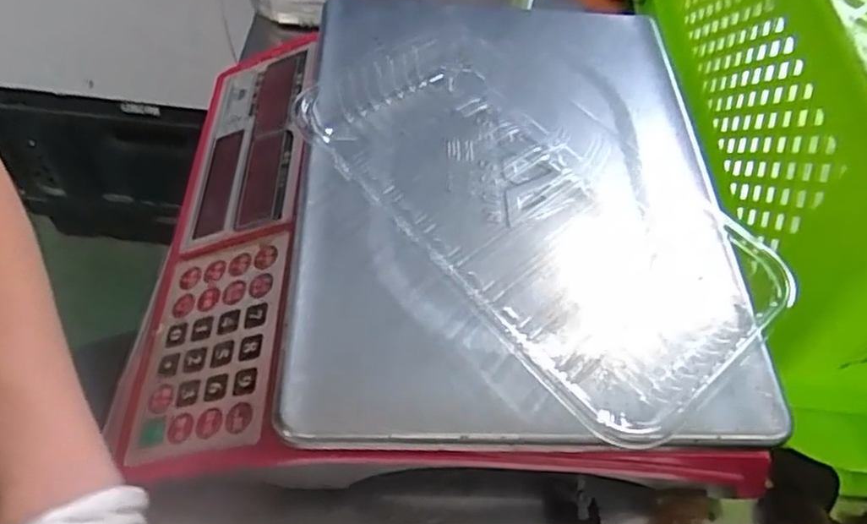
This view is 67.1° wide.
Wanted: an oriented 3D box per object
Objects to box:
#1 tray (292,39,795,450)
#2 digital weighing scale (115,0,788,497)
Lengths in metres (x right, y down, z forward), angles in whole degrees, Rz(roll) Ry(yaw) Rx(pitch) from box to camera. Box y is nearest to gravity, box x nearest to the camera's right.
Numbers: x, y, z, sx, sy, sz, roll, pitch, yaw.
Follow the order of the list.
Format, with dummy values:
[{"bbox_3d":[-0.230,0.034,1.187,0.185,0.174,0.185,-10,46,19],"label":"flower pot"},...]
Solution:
[{"bbox_3d":[0.048,-0.034,0.318,0.117,0.029,0.231,-37,66,-26],"label":"tray"},{"bbox_3d":[-0.002,-0.024,0.362,0.293,0.089,0.282,2,55,-4],"label":"digital weighing scale"}]

